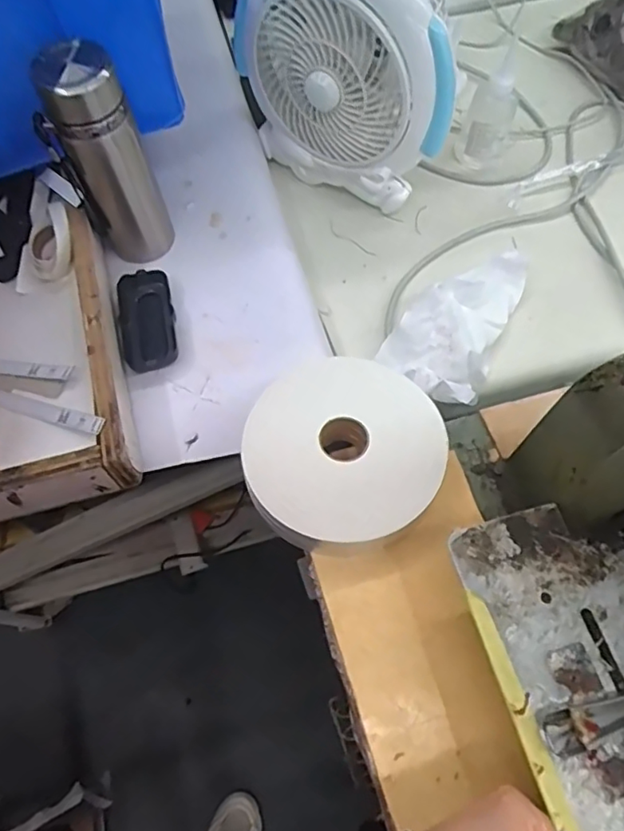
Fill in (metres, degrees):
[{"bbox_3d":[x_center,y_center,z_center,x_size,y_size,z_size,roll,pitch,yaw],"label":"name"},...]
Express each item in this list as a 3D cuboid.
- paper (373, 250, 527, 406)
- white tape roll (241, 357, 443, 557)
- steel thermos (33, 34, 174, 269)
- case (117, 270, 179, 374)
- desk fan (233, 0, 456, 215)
[{"bbox_3d":[0.166,-0.100,0.624,0.105,0.057,0.210,35,70,15],"label":"paper"},{"bbox_3d":[0.026,0.031,0.491,0.158,0.054,0.154,0,65,0],"label":"white tape roll"},{"bbox_3d":[-0.190,-0.230,0.539,0.076,0.206,0.060,-19,67,-9],"label":"steel thermos"},{"bbox_3d":[-0.163,-0.092,0.575,0.051,0.027,0.106,-11,66,-5],"label":"case"},{"bbox_3d":[0.031,-0.355,0.625,0.250,0.257,0.084,32,69,14],"label":"desk fan"}]

